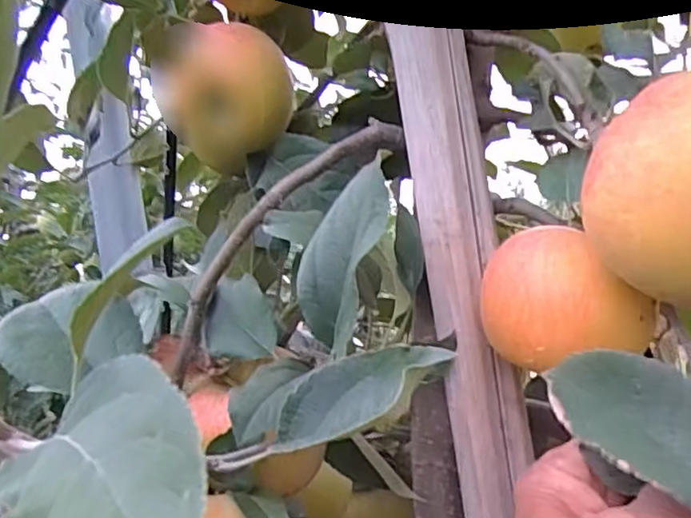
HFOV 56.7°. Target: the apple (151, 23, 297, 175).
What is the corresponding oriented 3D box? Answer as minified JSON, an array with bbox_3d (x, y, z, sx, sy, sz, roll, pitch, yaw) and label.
[{"bbox_3d":[-0.070,-0.094,0.383,0.075,0.066,0.072,-7,-2,-25],"label":"apple"}]

